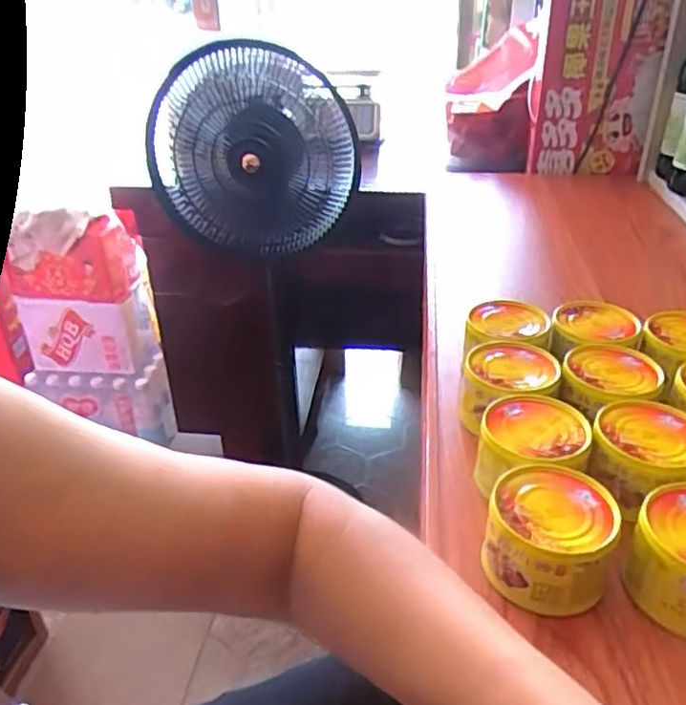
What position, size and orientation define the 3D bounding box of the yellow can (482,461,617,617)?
[{"bbox_3d":[0.119,0.104,0.379,0.068,0.045,0.076,14,35,22],"label":"yellow can"}]

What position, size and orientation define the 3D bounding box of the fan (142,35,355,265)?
[{"bbox_3d":[-0.143,-0.323,1.076,0.332,0.313,0.200,-4,13,8],"label":"fan"}]

